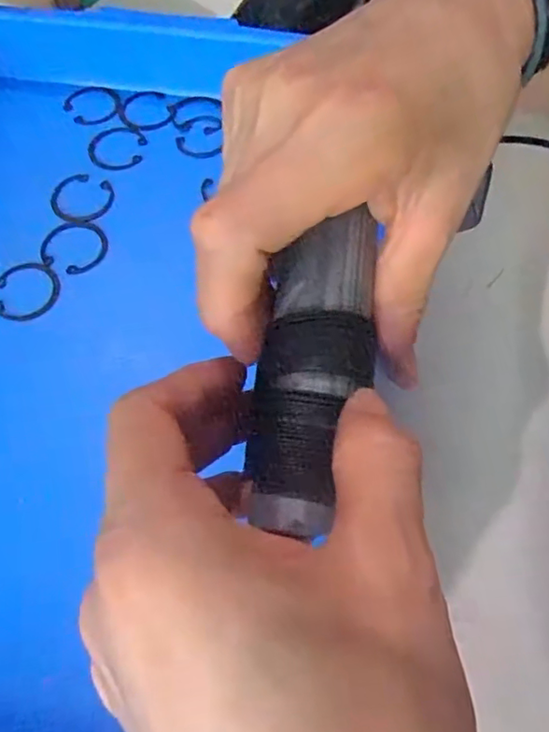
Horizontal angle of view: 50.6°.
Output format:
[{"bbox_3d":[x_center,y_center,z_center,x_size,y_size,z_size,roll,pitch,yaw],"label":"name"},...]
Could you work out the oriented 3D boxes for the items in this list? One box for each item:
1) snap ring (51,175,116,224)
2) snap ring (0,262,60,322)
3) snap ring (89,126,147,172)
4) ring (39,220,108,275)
[{"bbox_3d":[-0.115,-0.098,0.342,0.038,0.004,0.035,0,61,-1],"label":"snap ring"},{"bbox_3d":[-0.136,-0.041,0.315,0.034,0.005,0.037,0,61,-1],"label":"snap ring"},{"bbox_3d":[-0.098,-0.137,0.360,0.036,0.004,0.039,0,61,-1],"label":"snap ring"},{"bbox_3d":[-0.112,-0.068,0.325,0.037,0.004,0.035,0,61,-1],"label":"ring"}]

